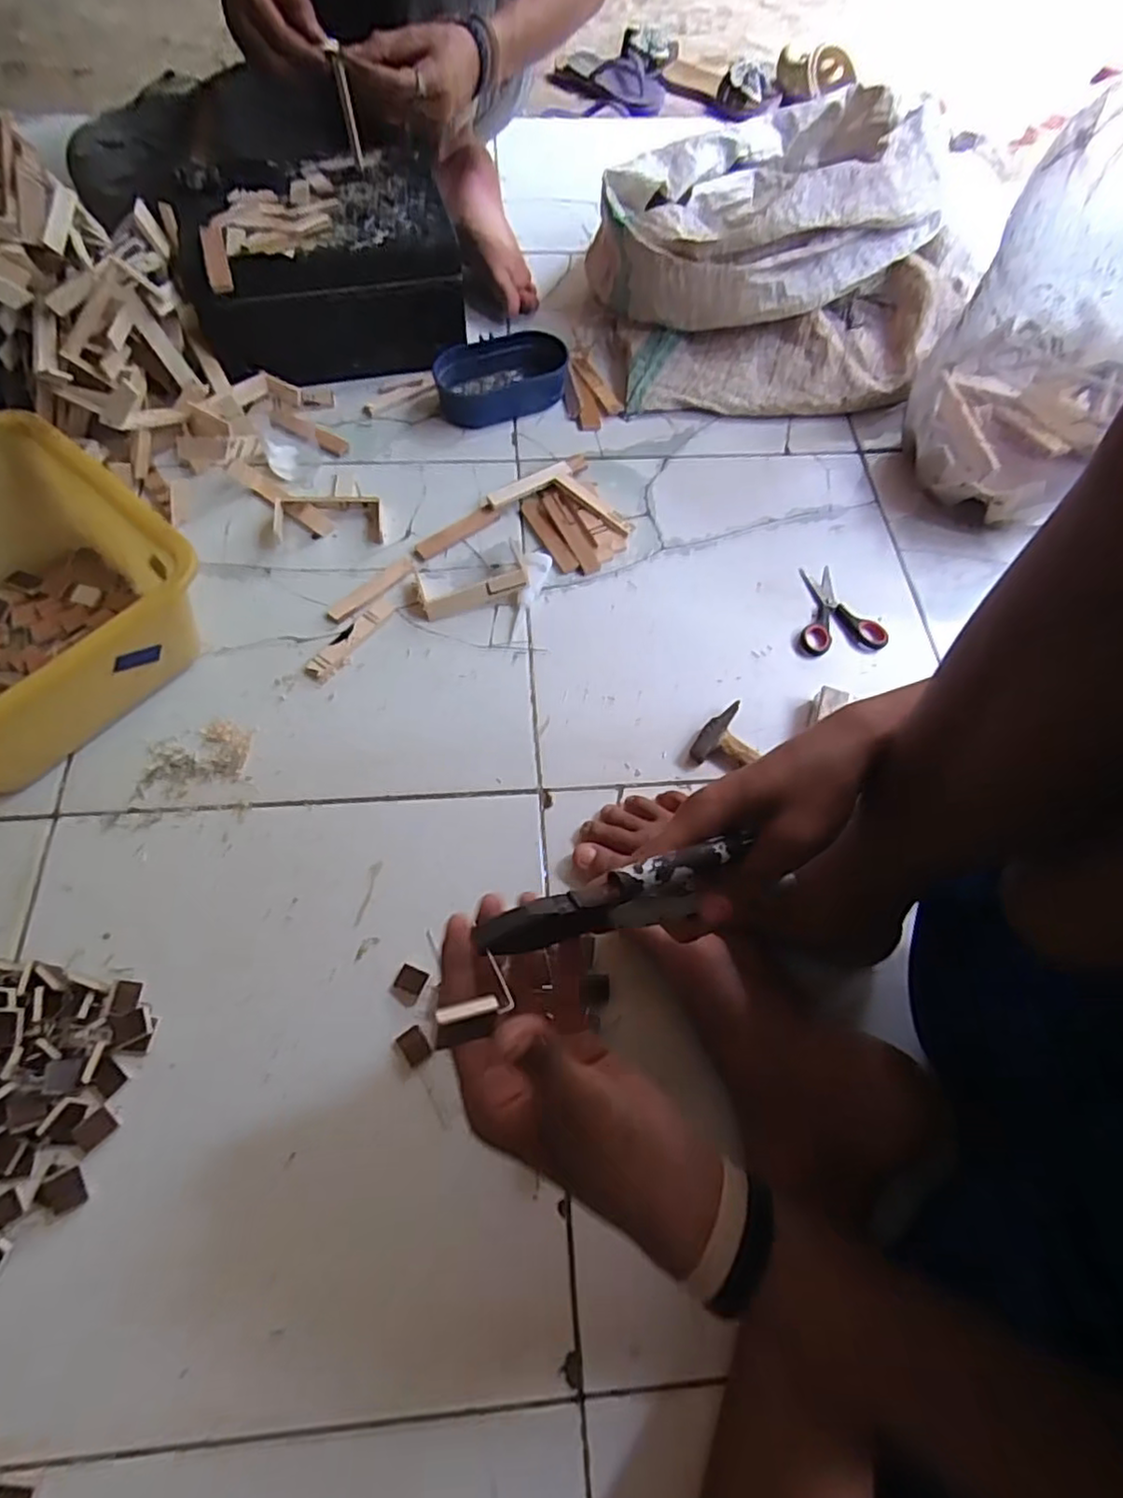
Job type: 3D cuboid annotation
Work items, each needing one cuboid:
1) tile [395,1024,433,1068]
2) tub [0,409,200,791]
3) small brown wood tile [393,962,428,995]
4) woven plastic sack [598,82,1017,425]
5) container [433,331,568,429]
[{"bbox_3d":[-0.106,0.212,0.482,0.019,0.005,0.023,-36,71,-19],"label":"tile"},{"bbox_3d":[-0.465,-0.111,0.555,0.250,0.125,0.263,38,68,14],"label":"tub"},{"bbox_3d":[-0.112,0.172,0.500,0.022,0.007,0.018,23,65,8],"label":"small brown wood tile"},{"bbox_3d":[0.247,-0.600,0.806,0.424,0.178,0.410,-9,65,-8],"label":"woven plastic sack"},{"bbox_3d":[-0.067,-0.423,0.771,0.148,0.053,0.092,-8,64,-7],"label":"container"}]

